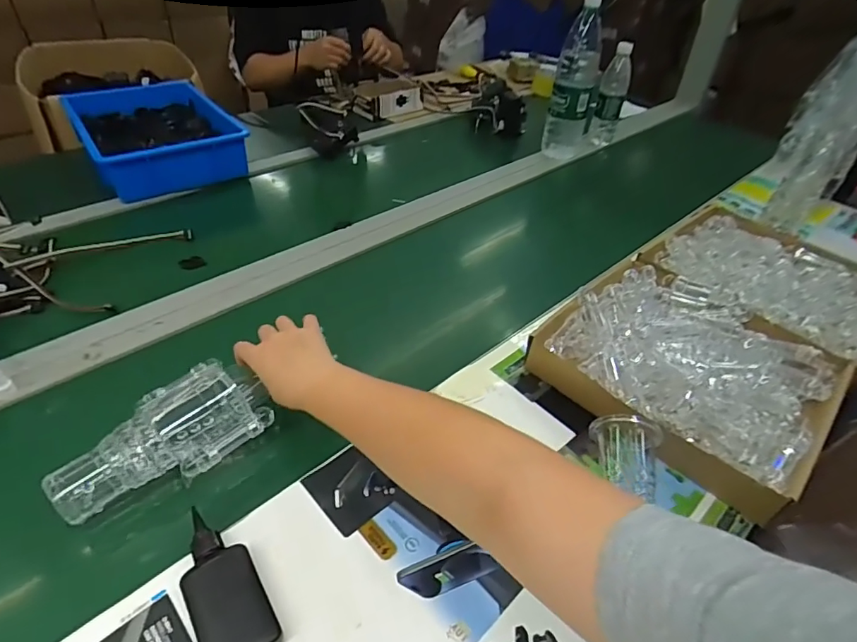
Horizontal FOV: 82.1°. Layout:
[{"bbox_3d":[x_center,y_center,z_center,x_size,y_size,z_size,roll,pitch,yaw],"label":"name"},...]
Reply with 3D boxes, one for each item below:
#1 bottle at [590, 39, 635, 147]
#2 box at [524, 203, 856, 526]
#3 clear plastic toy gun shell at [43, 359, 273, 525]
[{"bbox_3d":[0.460,-0.560,1.246,0.069,0.239,0.065,12,41,8],"label":"bottle"},{"bbox_3d":[0.429,-0.006,0.692,0.576,0.082,0.312,-27,50,-32],"label":"box"},{"bbox_3d":[-0.266,0.110,0.493,0.120,0.053,0.193,36,48,29],"label":"clear plastic toy gun shell"}]

